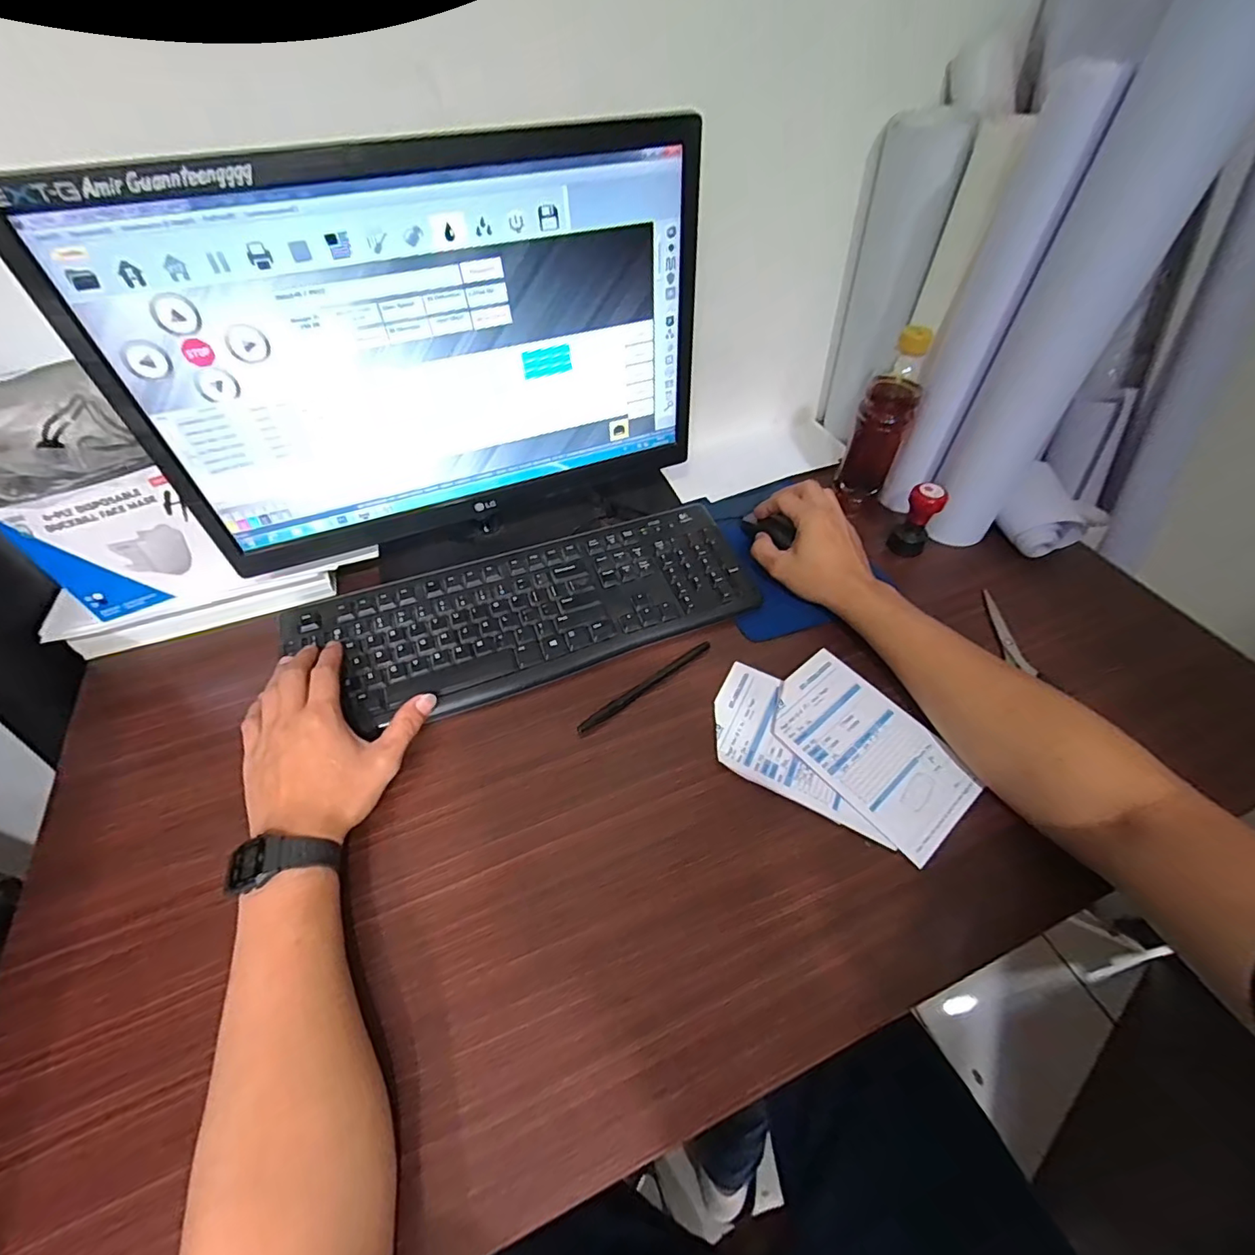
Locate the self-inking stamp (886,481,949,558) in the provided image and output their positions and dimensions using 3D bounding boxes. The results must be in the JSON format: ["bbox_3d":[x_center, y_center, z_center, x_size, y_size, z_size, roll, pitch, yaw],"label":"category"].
[{"bbox_3d":[0.307,-0.116,0.566,0.036,0.073,0.034,32,59,23],"label":"self-inking stamp"}]

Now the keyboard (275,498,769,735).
[{"bbox_3d":[-0.088,-0.017,0.517,0.420,0.022,0.154,-16,53,-12],"label":"keyboard"}]

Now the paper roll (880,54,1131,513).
[{"bbox_3d":[0.321,-0.274,0.505,0.050,0.340,0.067,18,55,15],"label":"paper roll"}]

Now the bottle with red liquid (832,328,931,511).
[{"bbox_3d":[0.276,-0.223,0.579,0.053,0.183,0.055,23,56,18],"label":"bottle with red liquid"}]

